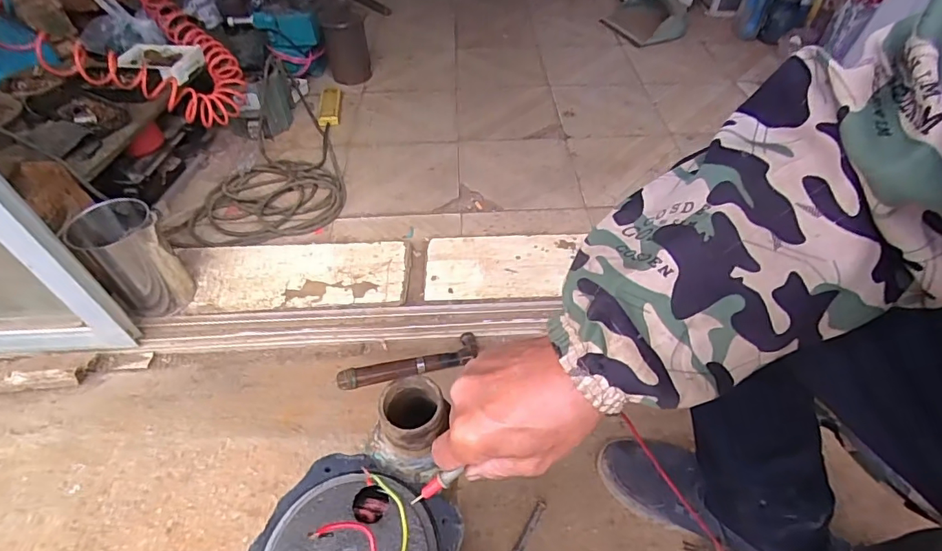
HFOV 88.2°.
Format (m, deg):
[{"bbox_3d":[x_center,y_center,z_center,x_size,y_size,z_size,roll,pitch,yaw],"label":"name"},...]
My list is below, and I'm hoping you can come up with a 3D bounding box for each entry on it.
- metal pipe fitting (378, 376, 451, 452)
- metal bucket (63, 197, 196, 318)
[{"bbox_3d":[-0.045,0.109,0.379,0.048,0.034,0.049,0,47,0],"label":"metal pipe fitting"},{"bbox_3d":[-0.644,-0.028,0.938,0.131,0.204,0.129,0,47,0],"label":"metal bucket"}]

